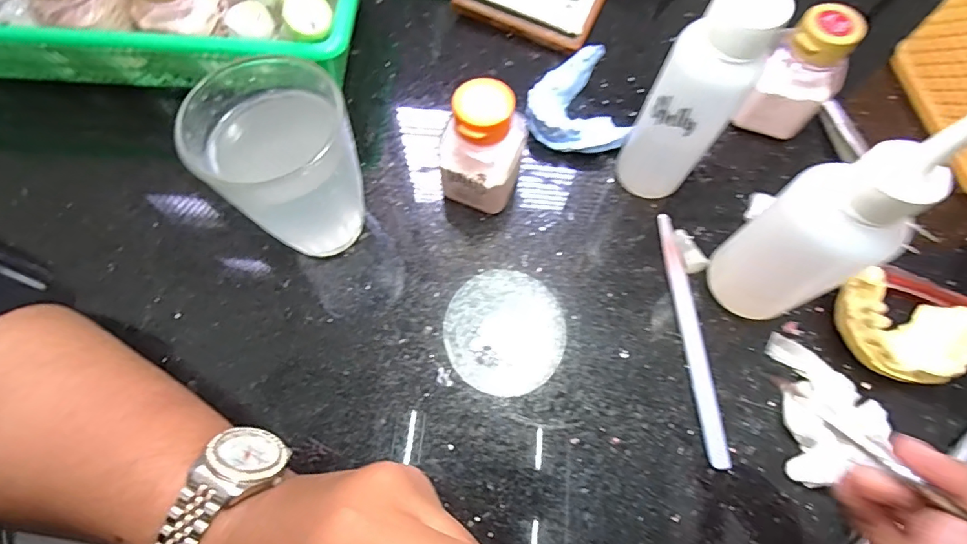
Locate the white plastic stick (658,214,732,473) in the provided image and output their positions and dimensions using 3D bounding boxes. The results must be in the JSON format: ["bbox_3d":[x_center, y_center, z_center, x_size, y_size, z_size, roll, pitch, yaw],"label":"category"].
[{"bbox_3d":[0.111,0.031,0.259,0.010,0.005,0.138,-4,70,-1],"label":"white plastic stick"}]

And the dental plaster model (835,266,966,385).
[{"bbox_3d":[0.218,0.032,0.247,0.065,0.026,0.048,25,71,8],"label":"dental plaster model"}]

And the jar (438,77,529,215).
[{"bbox_3d":[0.000,-0.068,0.258,0.042,0.075,0.042,10,71,4],"label":"jar"}]

